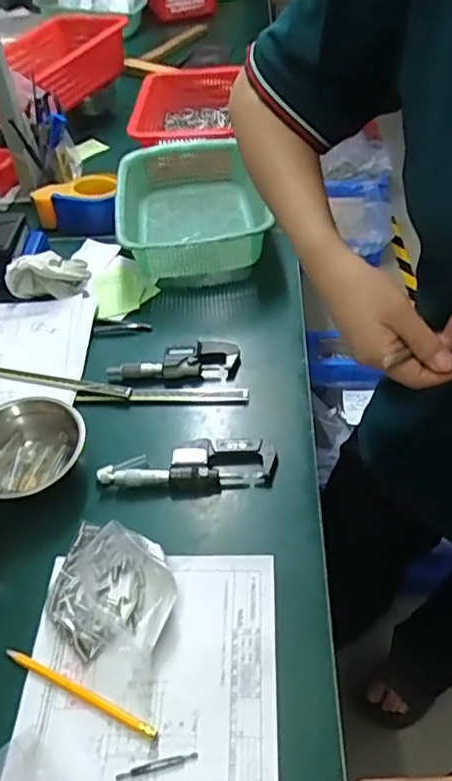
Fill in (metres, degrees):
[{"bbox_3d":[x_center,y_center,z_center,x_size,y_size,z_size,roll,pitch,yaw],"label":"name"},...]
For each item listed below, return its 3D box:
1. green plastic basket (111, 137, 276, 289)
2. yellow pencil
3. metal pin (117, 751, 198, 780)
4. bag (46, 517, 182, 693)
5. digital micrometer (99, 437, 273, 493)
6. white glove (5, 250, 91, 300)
[{"bbox_3d":[-0.067,-0.273,0.923,0.193,0.086,0.279,-10,46,-5],"label":"green plastic basket"},{"bbox_3d":[-0.121,0.248,0.497,0.143,0.004,0.009,18,50,20],"label":"yellow pencil"},{"bbox_3d":[-0.053,0.288,0.461,0.061,0.004,0.007,-11,47,-7],"label":"metal pin"},{"bbox_3d":[-0.107,0.179,0.535,0.125,0.044,0.111,18,51,19],"label":"bag"},{"bbox_3d":[-0.040,0.078,0.645,0.180,0.025,0.060,-1,46,3],"label":"digital micrometer"},{"bbox_3d":[-0.249,-0.162,0.844,0.111,0.058,0.043,-8,46,-3],"label":"white glove"}]

